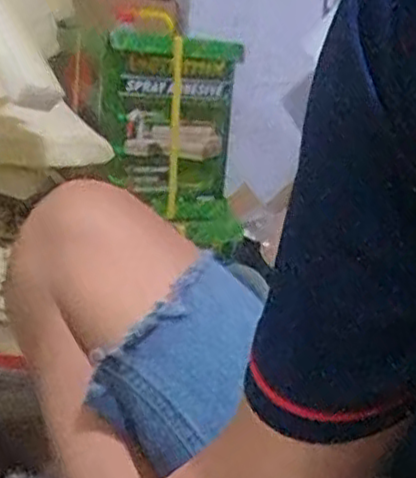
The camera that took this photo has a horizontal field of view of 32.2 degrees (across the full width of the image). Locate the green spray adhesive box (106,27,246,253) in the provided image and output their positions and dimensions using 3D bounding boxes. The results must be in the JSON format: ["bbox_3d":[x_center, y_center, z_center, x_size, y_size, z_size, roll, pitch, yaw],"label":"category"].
[{"bbox_3d":[-0.051,-0.164,1.185,0.254,0.358,0.072,-2,6,-30],"label":"green spray adhesive box"}]

